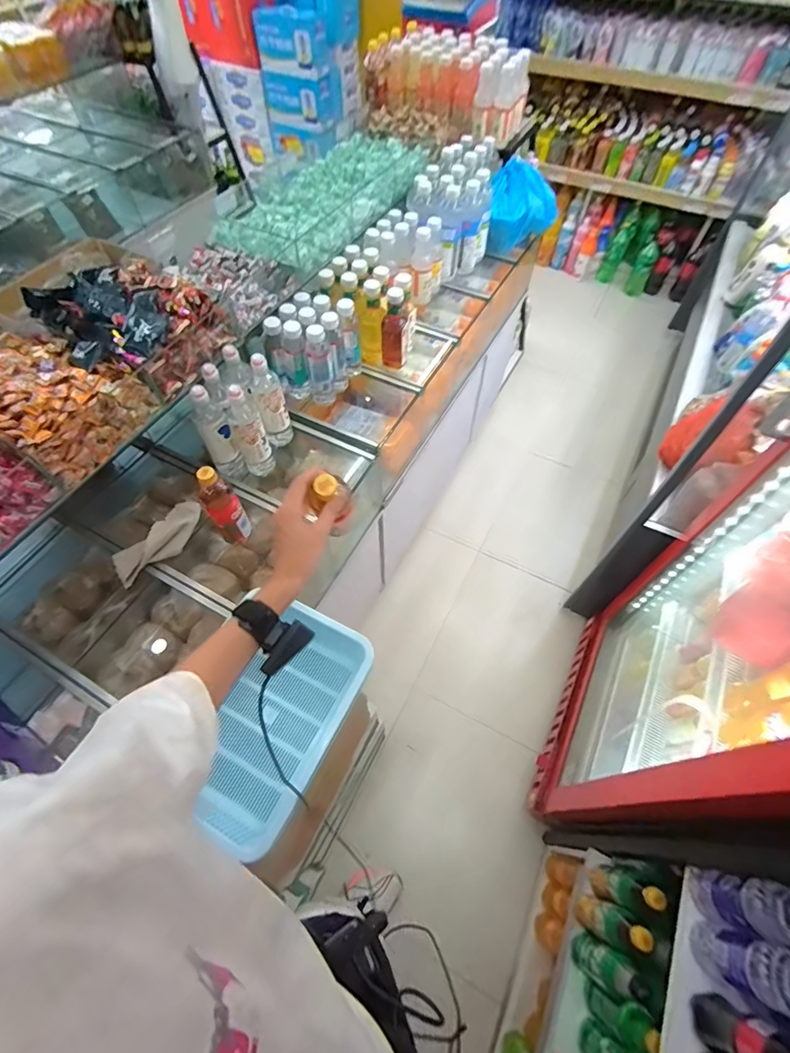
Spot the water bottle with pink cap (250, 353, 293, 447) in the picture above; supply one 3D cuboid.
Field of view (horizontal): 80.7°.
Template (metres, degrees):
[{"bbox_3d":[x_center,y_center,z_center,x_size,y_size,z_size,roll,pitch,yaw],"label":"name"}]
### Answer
[{"bbox_3d":[-0.270,-0.265,1.013,0.064,0.242,0.059,-13,59,-9],"label":"water bottle with pink cap"}]

